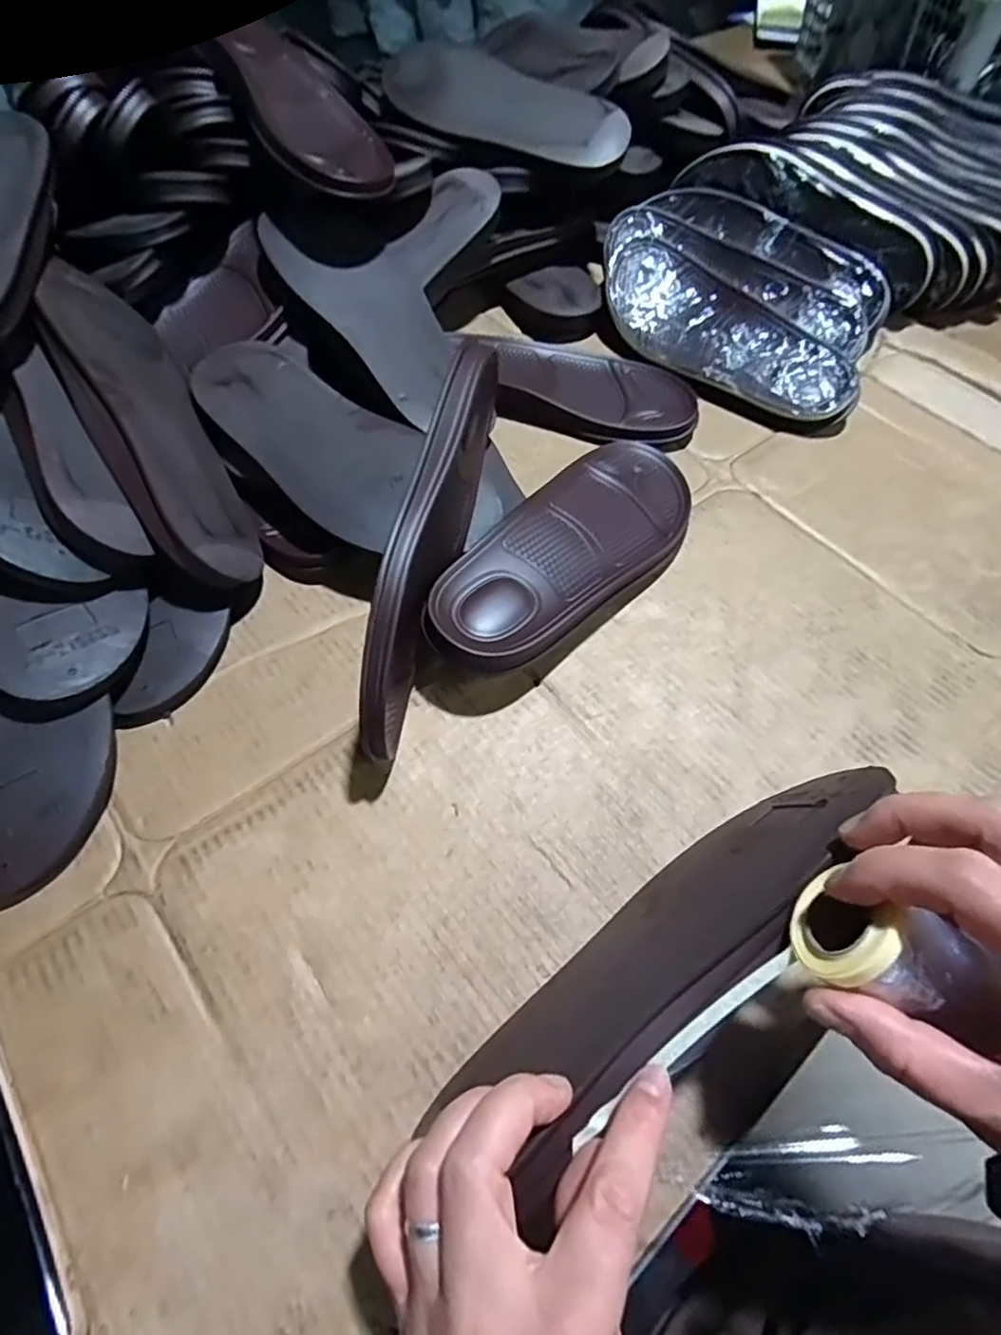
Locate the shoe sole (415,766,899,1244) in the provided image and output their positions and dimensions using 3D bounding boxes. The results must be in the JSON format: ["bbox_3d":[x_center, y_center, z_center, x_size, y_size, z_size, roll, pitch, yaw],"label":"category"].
[{"bbox_3d":[0.075,0.117,0.274,0.213,0.103,0.020,-41,95,-15],"label":"shoe sole"}]

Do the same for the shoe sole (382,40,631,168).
[{"bbox_3d":[-0.004,-0.519,0.590,0.248,0.022,0.093,31,81,12],"label":"shoe sole"}]

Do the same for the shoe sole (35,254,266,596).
[{"bbox_3d":[-0.230,-0.158,0.420,0.025,0.087,0.241,-33,86,21],"label":"shoe sole"}]

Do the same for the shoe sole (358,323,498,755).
[{"bbox_3d":[-0.040,-0.069,0.367,0.022,0.113,0.244,11,58,8],"label":"shoe sole"}]

